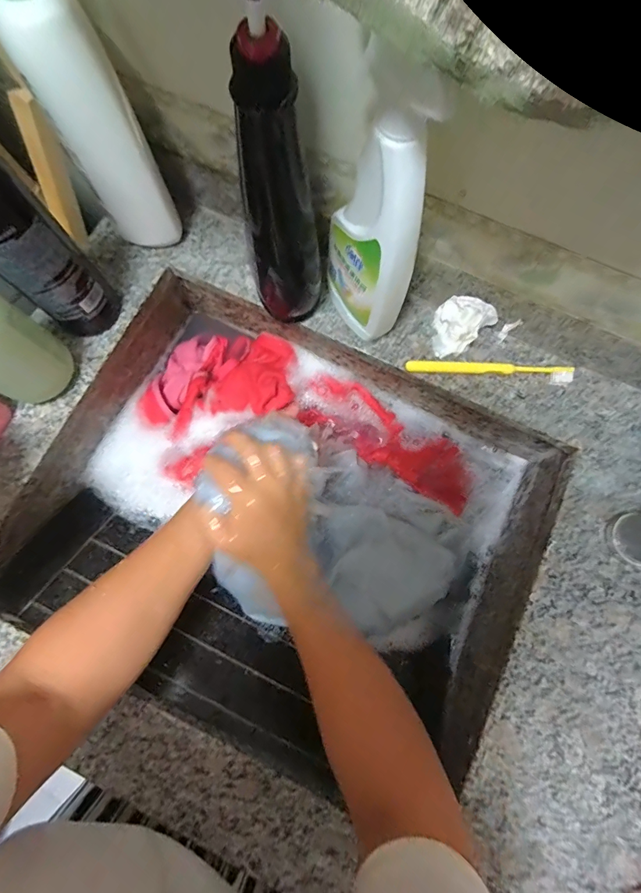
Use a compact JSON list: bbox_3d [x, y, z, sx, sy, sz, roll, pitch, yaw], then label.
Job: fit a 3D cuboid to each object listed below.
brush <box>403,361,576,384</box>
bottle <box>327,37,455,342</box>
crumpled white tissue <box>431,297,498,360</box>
[{"bbox_3d":[0.183,-0.083,0.423,0.176,0.012,0.016,4,78,0],"label":"brush"},{"bbox_3d":[0.043,-0.175,0.328,0.043,0.229,0.085,-25,79,-6],"label":"bottle"},{"bbox_3d":[0.147,-0.132,0.418,0.061,0.044,0.051,-42,81,-9],"label":"crumpled white tissue"}]

